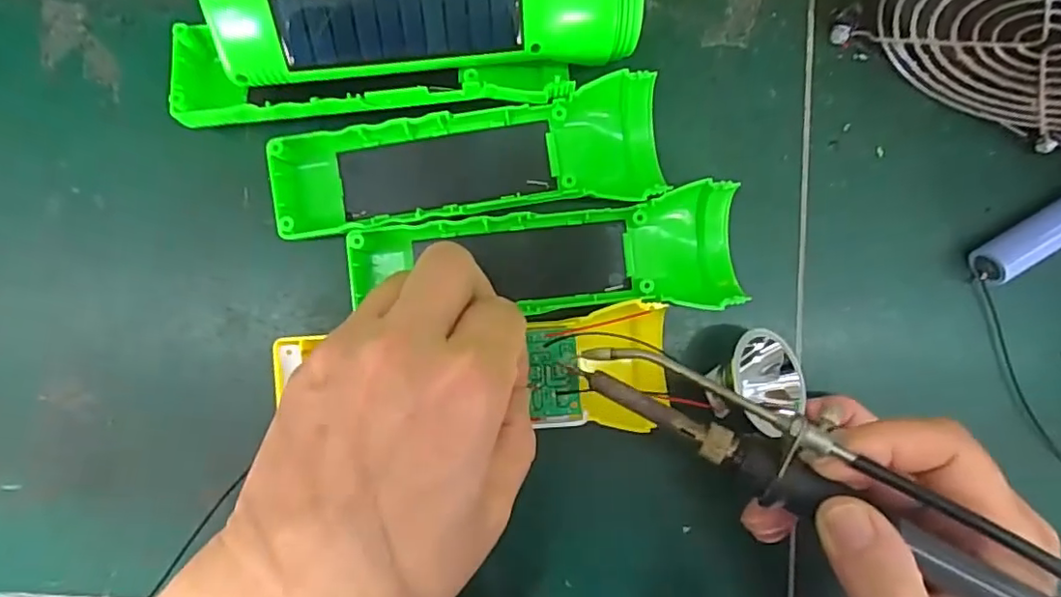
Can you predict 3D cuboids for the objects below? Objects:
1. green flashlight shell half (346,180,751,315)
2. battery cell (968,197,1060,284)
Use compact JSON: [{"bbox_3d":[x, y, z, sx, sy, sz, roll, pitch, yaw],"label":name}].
[{"bbox_3d":[0.008,-0.019,0.250,0.162,0.025,0.048,-1,89,-2],"label":"green flashlight shell half"},{"bbox_3d":[0.228,-0.030,0.261,0.066,0.018,0.017,-31,90,-2],"label":"battery cell"}]

